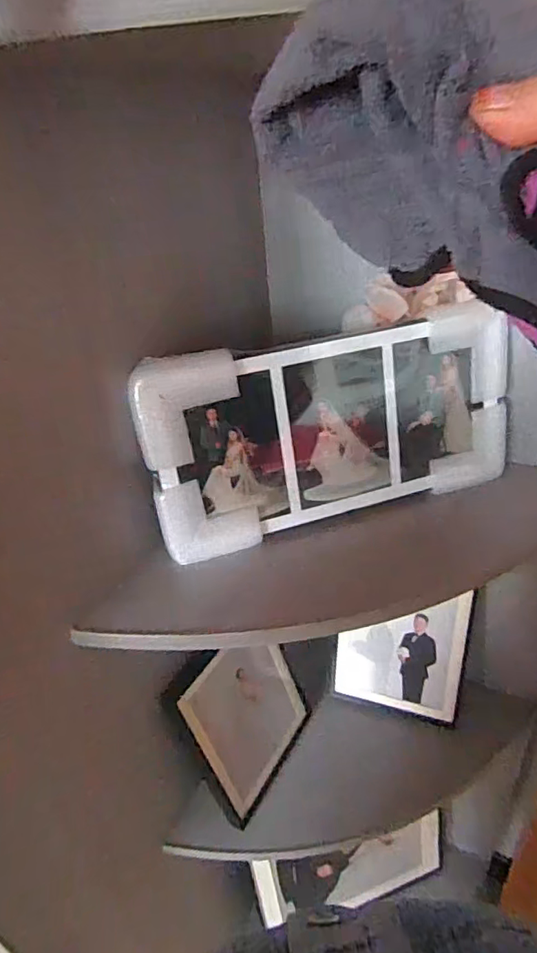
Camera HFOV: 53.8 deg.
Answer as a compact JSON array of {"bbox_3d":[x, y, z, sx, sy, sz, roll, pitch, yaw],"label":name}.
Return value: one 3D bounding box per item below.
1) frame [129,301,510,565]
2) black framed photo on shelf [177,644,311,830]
[{"bbox_3d":[0.055,-0.052,0.568,0.366,0.203,0.045,-15,21,-12],"label":"frame"},{"bbox_3d":[-0.032,0.334,0.754,0.026,0.232,0.189,-1,29,40],"label":"black framed photo on shelf"}]

